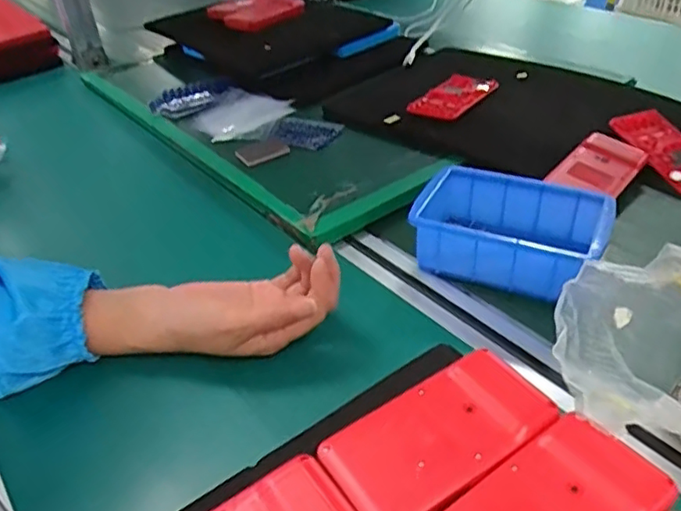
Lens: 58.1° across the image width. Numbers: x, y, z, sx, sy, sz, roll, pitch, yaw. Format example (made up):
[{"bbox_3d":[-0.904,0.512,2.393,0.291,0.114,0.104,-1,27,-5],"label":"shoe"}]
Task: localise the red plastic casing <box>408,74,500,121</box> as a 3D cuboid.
[{"bbox_3d":[0.132,-0.185,0.710,0.061,0.009,0.126,25,44,29],"label":"red plastic casing"}]

